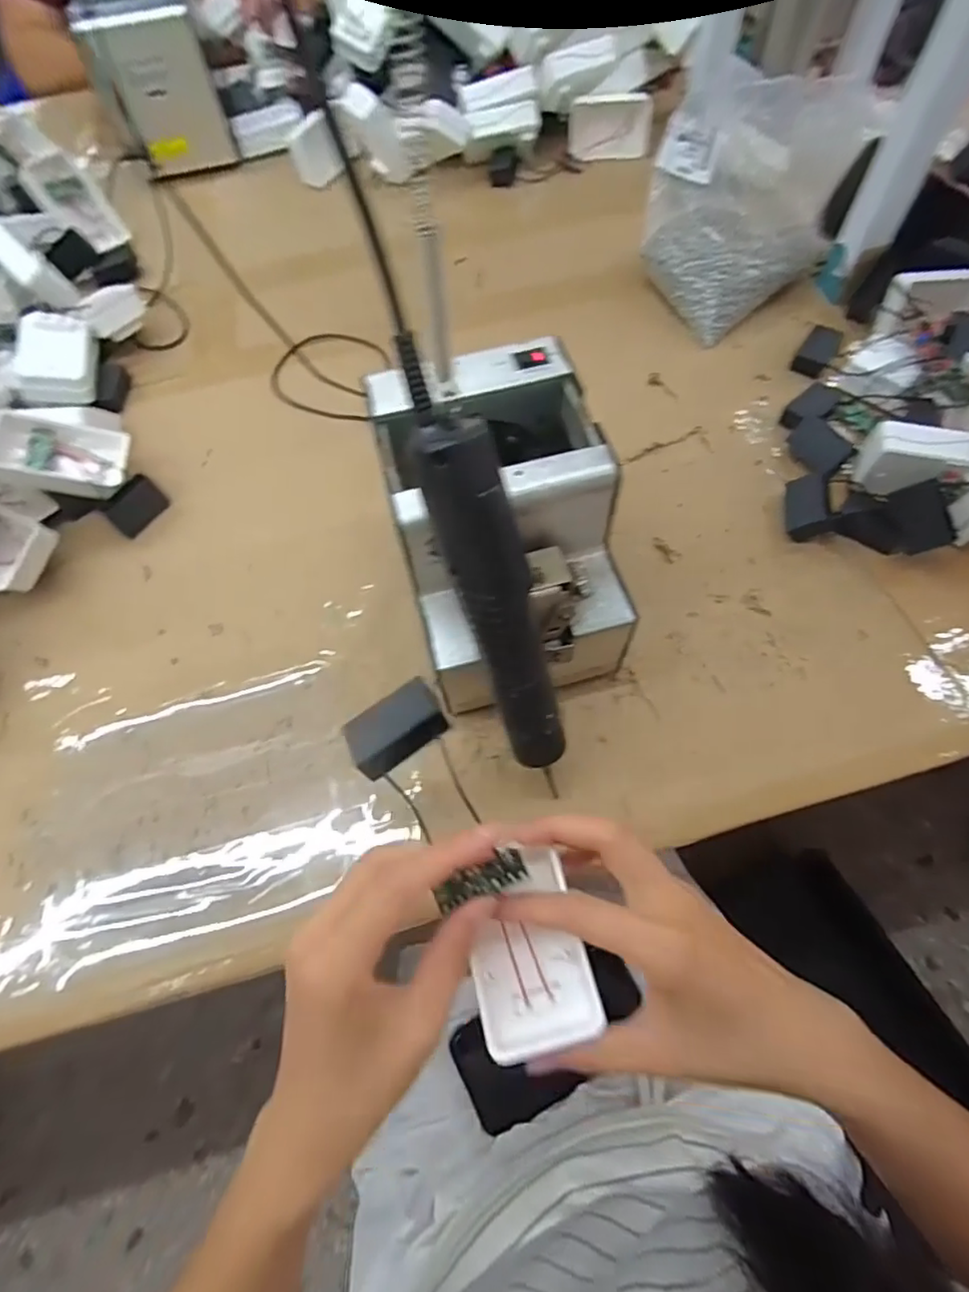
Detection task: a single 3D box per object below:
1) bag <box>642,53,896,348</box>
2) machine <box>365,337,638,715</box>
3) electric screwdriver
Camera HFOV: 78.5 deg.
[{"bbox_3d":[0.242,-0.417,0.548,0.173,0.115,0.213,20,66,13],"label":"bag"},{"bbox_3d":[0.014,-0.065,0.382,0.125,0.143,0.187,-14,63,-4],"label":"machine"},{"bbox_3d":[0.008,-0.022,0.303,0.037,0.240,0.031,-22,31,-6],"label":"electric screwdriver"}]

